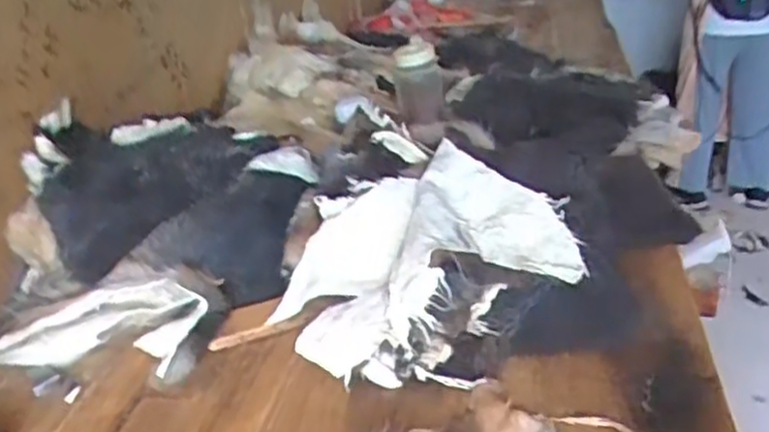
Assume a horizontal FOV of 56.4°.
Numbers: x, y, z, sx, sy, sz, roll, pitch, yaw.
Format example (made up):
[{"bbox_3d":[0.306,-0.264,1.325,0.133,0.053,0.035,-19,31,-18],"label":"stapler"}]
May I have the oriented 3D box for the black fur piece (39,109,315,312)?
[{"bbox_3d":[-0.247,-0.029,0.868,0.284,0.126,0.268,2,28,5],"label":"black fur piece"}]

